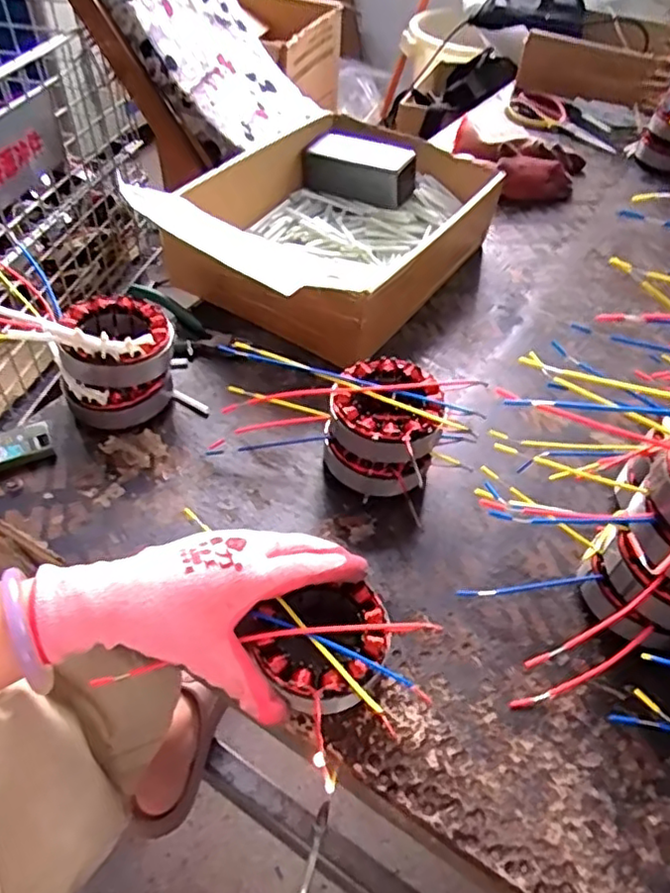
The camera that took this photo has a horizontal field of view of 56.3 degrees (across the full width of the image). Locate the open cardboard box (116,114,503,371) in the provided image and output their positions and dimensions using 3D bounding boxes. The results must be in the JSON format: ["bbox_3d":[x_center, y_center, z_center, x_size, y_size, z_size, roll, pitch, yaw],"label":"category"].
[{"bbox_3d":[0.012,-0.250,0.691,0.246,0.114,0.339,28,52,19],"label":"open cardboard box"}]

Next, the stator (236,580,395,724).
[{"bbox_3d":[-0.006,0.120,0.389,0.082,0.038,0.075,0,52,0],"label":"stator"}]

